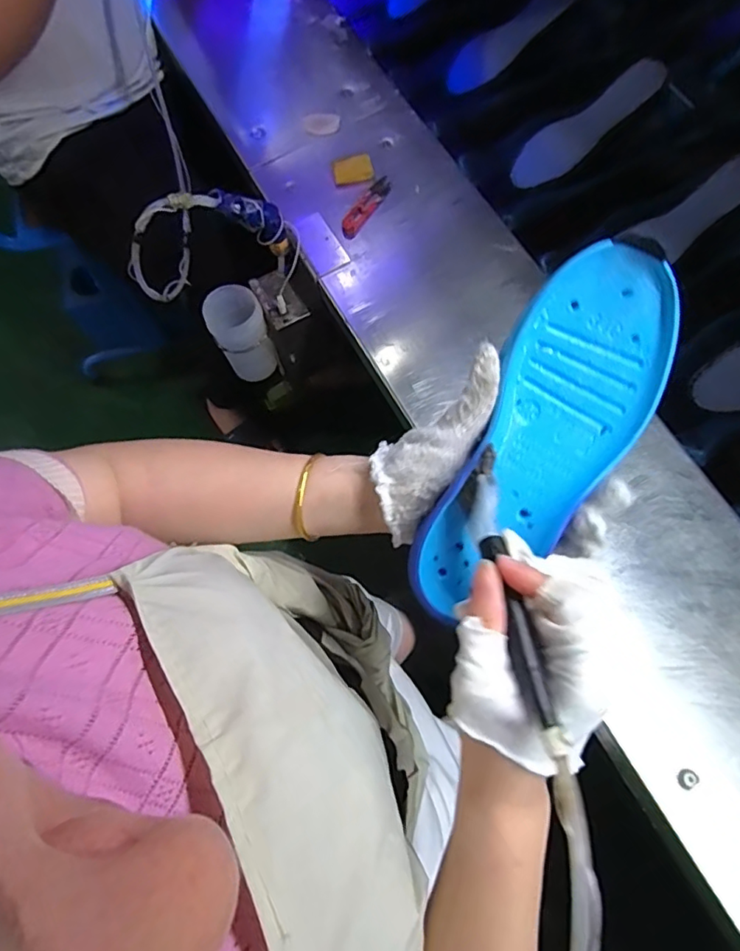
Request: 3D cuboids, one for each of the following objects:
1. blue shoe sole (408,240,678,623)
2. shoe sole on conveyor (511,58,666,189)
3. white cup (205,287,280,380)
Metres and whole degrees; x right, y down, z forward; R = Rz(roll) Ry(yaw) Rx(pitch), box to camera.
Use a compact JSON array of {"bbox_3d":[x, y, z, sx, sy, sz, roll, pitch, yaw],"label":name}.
[{"bbox_3d":[0.098,-0.018,0.326,0.084,0.025,0.226,32,101,10],"label":"blue shoe sole"},{"bbox_3d":[0.291,-0.473,0.742,0.217,0.012,0.068,-34,71,16],"label":"shoe sole on conveyor"},{"bbox_3d":[-0.178,-0.192,0.758,0.072,0.120,0.072,-31,74,-10],"label":"white cup"}]

